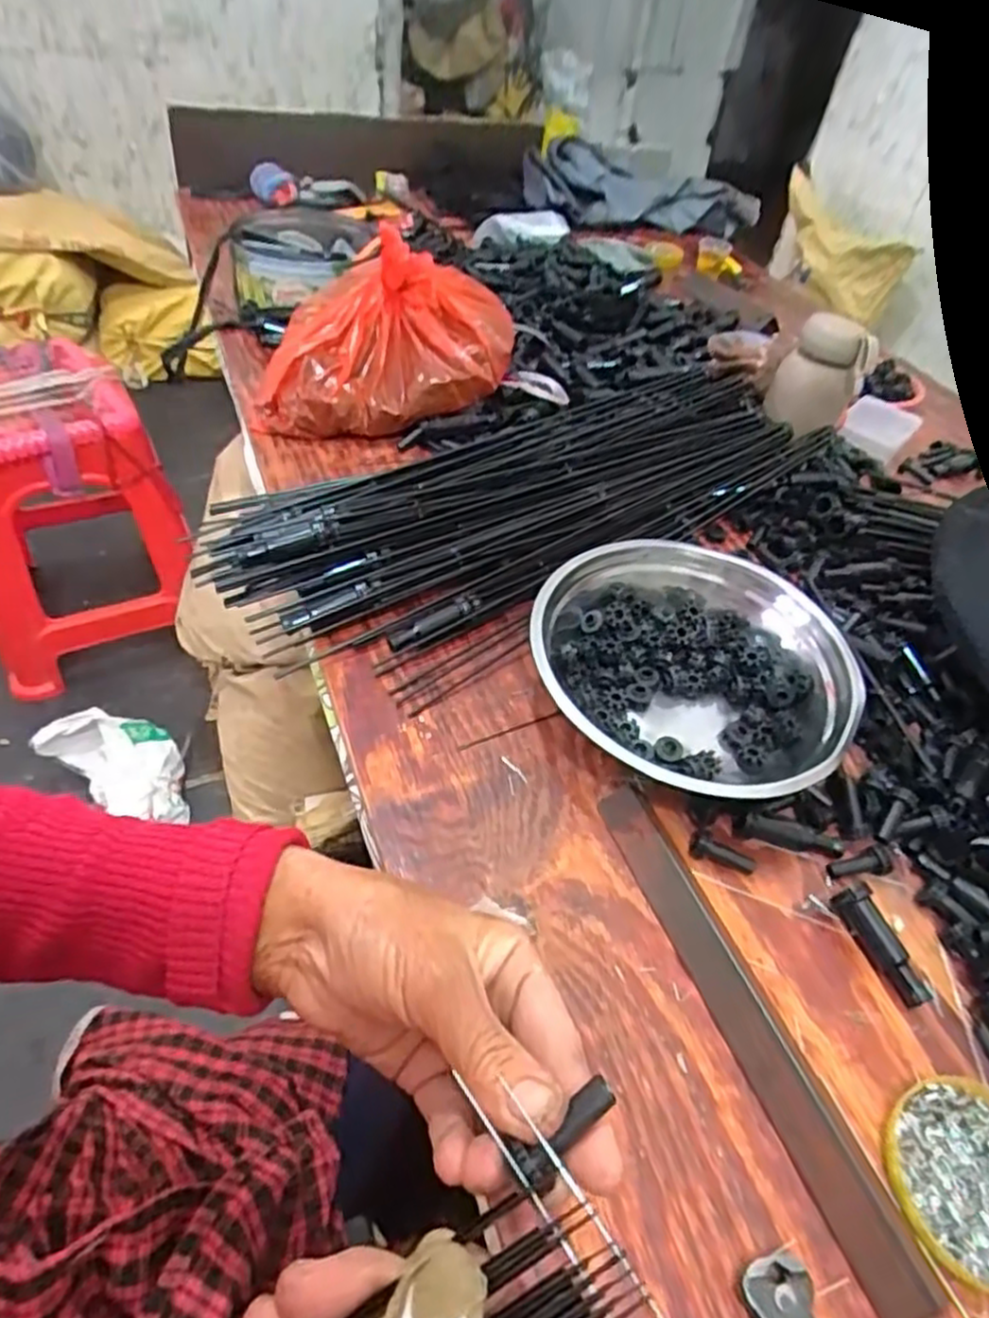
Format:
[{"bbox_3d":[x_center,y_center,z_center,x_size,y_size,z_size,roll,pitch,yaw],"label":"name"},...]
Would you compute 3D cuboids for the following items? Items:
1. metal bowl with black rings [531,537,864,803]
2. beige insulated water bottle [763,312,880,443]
[{"bbox_3d":[0.139,0.003,0.506,0.195,0.066,0.220,-28,57,-30],"label":"metal bowl with black rings"},{"bbox_3d":[0.320,-0.269,0.743,0.065,0.138,0.077,-8,49,-16],"label":"beige insulated water bottle"}]

